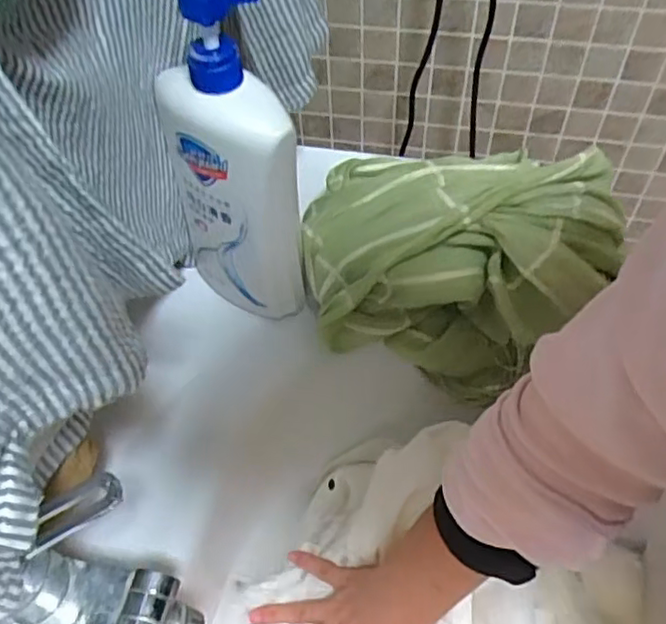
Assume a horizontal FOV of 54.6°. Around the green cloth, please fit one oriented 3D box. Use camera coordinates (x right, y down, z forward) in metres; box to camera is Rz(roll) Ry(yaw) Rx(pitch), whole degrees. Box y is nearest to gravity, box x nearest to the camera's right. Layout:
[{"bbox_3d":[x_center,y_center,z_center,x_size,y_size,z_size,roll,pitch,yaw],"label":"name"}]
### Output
[{"bbox_3d":[0.105,-0.033,0.531,0.250,0.120,0.171,1,55,4],"label":"green cloth"}]

